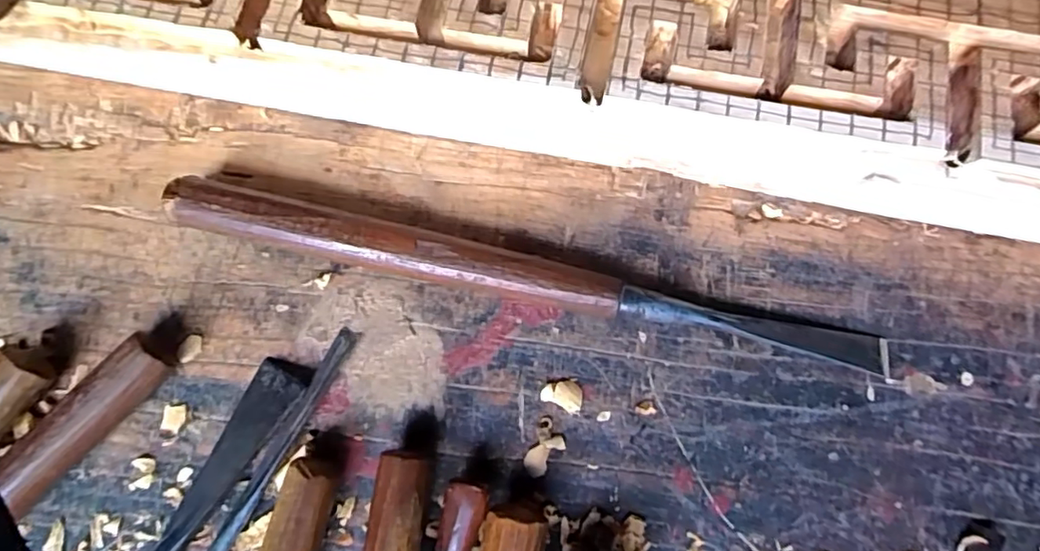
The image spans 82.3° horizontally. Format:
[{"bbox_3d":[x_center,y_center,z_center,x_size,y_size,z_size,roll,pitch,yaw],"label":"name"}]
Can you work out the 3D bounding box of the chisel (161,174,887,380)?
[{"bbox_3d":[0.002,0.000,0.206,0.249,0.021,0.017,12,74,5],"label":"chisel"}]

